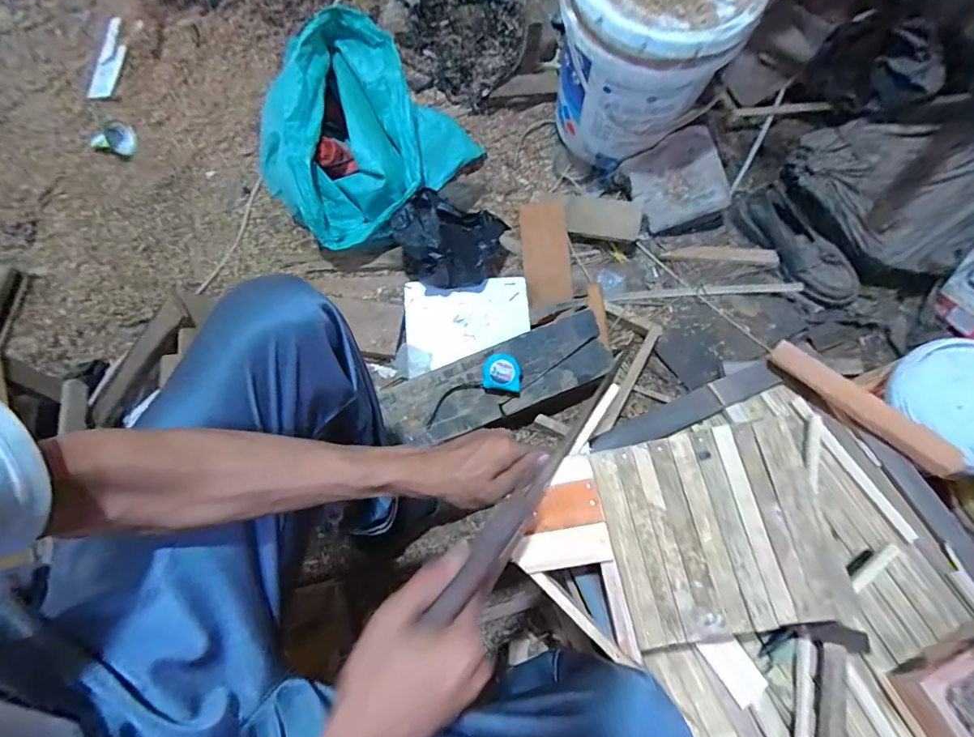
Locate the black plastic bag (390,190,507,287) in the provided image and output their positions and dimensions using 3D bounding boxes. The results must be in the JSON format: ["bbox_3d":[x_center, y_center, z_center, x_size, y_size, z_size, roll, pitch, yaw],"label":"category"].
[{"bbox_3d":[-0.057,-0.227,0.860,0.186,0.170,0.148,-32,70,-10],"label":"black plastic bag"}]

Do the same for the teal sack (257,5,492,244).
[{"bbox_3d":[-0.229,-0.444,0.898,0.382,0.226,0.320,-39,72,-12],"label":"teal sack"}]

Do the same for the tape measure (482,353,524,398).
[{"bbox_3d":[0.026,0.007,0.751,0.062,0.031,0.058,9,69,6],"label":"tape measure"}]

